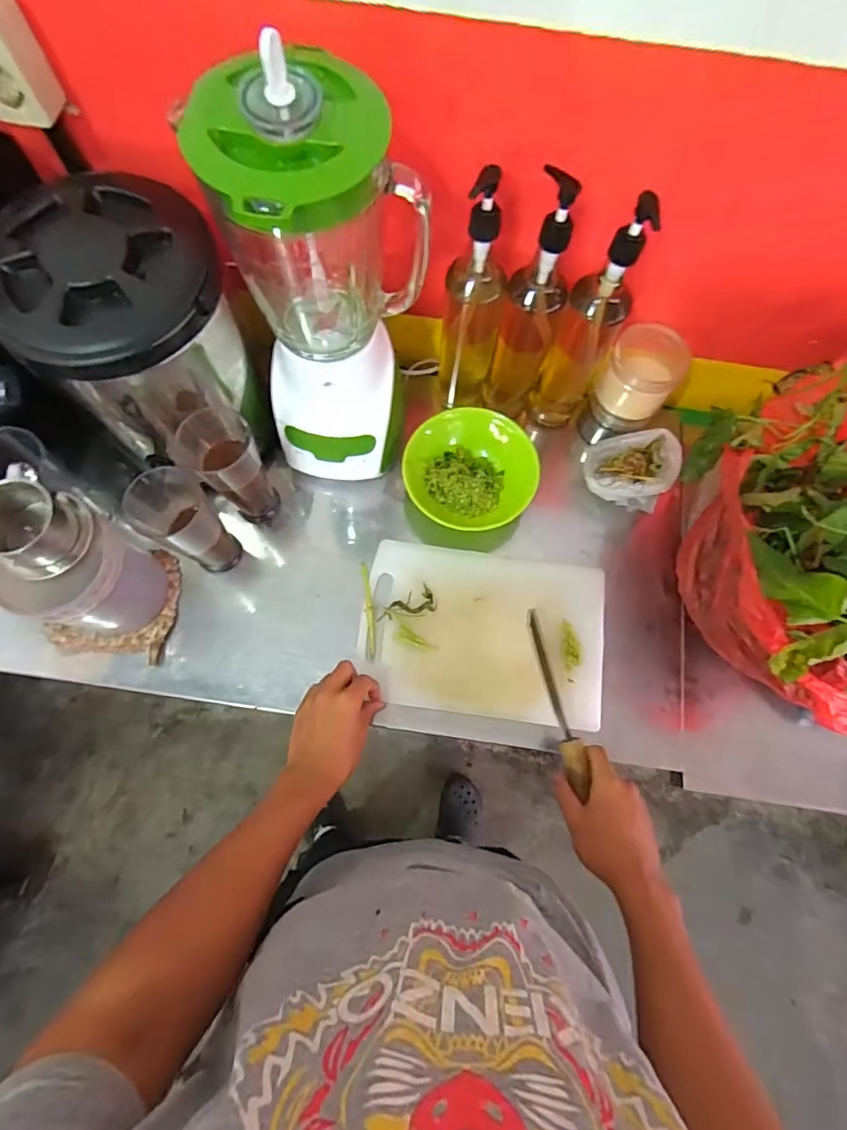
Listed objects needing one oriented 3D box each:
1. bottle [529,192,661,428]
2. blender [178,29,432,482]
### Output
[{"bbox_3d":[0.192,-0.268,0.611,0.065,0.327,0.058,29,74,7],"label":"bottle"},{"bbox_3d":[-0.096,-0.241,0.525,0.153,0.377,0.162,30,74,7],"label":"blender"}]

